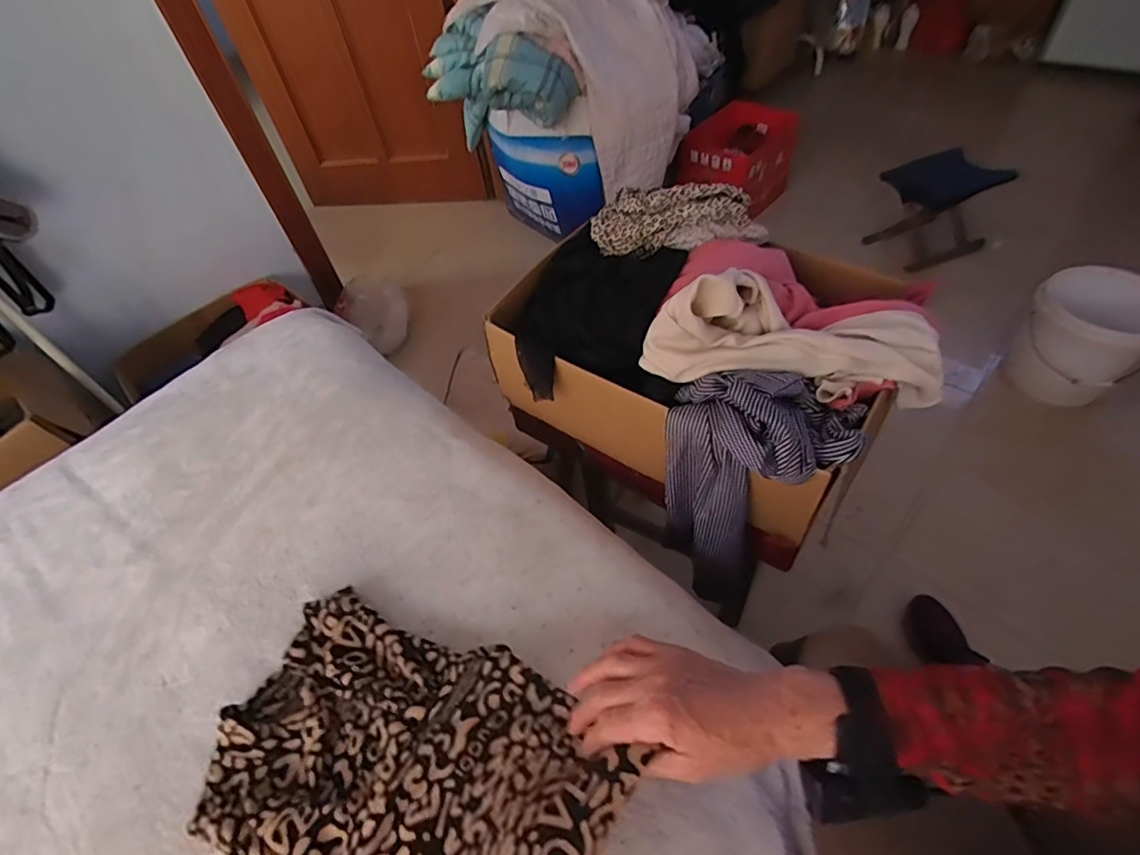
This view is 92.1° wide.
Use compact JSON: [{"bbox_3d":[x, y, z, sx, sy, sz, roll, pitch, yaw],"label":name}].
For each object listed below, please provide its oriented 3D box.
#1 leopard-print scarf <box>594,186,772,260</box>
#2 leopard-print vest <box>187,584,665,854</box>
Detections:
[{"bbox_3d":[0.145,-0.289,0.764,0.238,0.066,0.115,21,56,22],"label":"leopard-print scarf"},{"bbox_3d":[-0.144,0.267,0.434,0.350,0.142,0.213,21,55,19],"label":"leopard-print vest"}]

